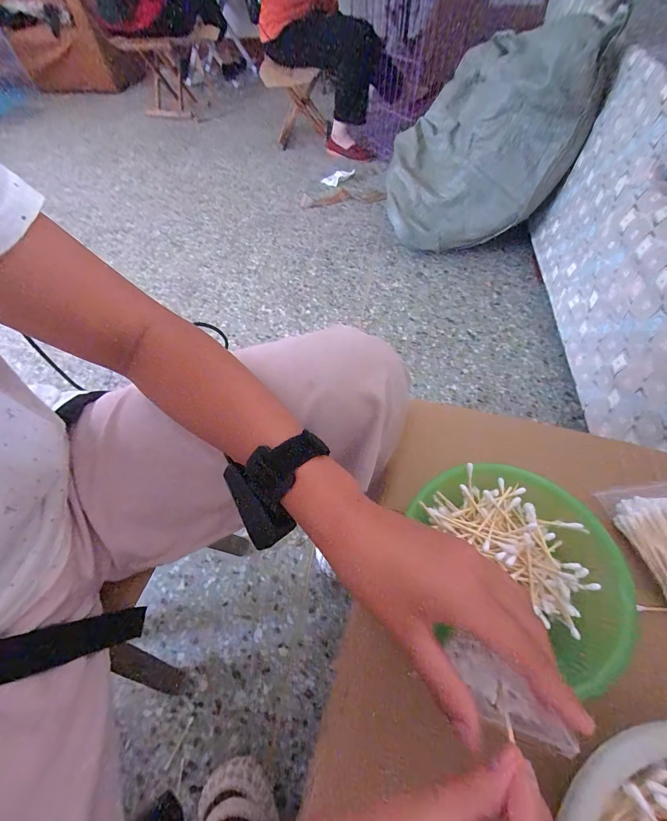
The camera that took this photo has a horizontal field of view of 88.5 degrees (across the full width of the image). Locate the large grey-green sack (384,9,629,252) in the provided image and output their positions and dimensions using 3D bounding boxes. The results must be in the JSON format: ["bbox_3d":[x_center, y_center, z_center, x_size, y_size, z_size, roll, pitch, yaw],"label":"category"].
[{"bbox_3d":[0.439,-0.843,1.077,0.498,0.517,0.351,7,57,7],"label":"large grey-green sack"}]

